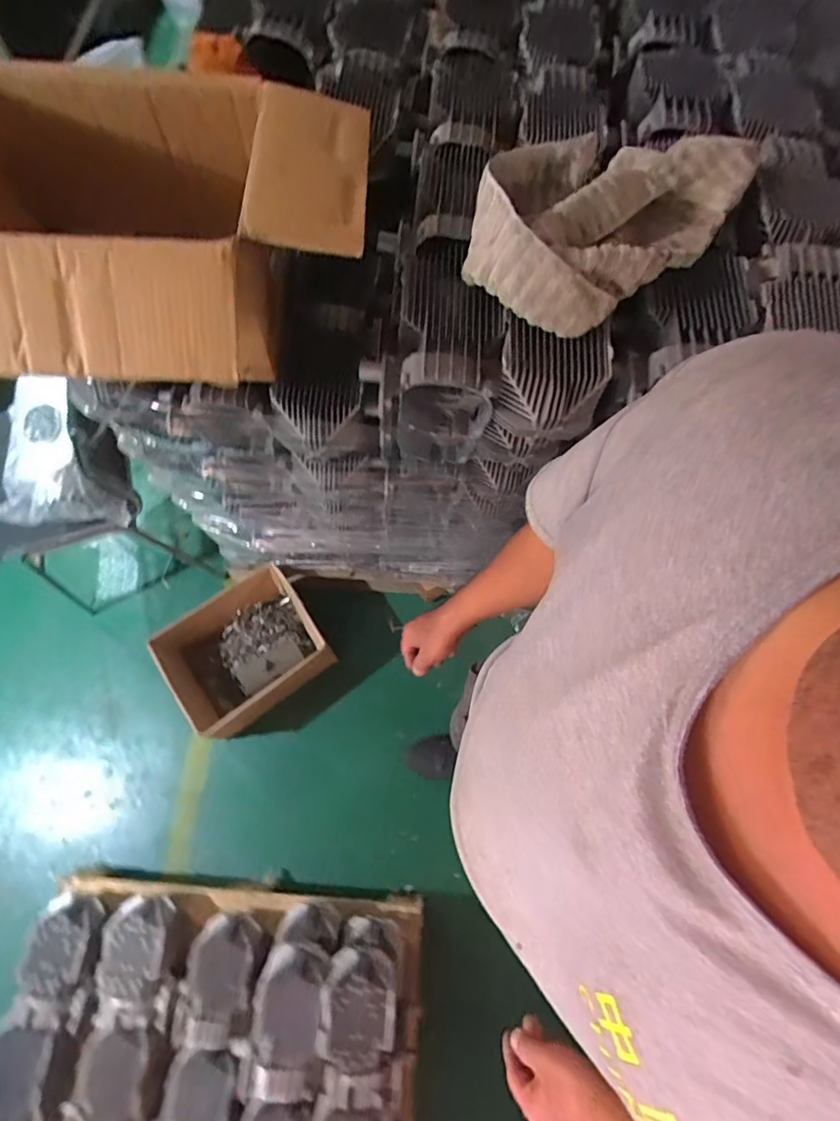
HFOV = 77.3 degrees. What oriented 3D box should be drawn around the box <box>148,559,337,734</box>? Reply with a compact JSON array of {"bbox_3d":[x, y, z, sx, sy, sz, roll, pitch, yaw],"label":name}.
[{"bbox_3d":[-0.461,0.245,1.419,0.363,0.195,0.302,-35,74,-13],"label":"box"}]

